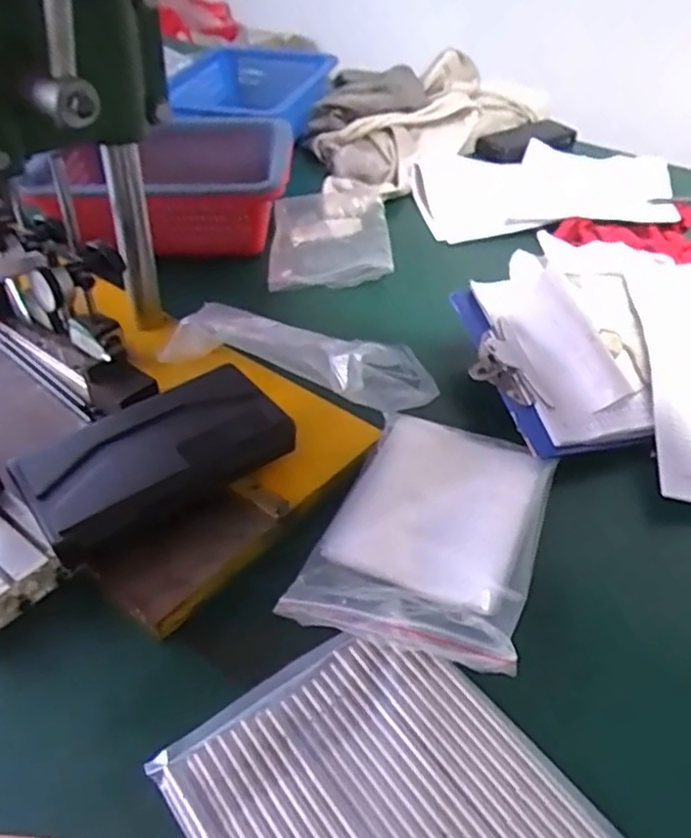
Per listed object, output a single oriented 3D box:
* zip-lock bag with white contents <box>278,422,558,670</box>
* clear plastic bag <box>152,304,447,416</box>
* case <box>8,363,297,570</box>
[{"bbox_3d":[0.068,0.078,0.543,0.156,0.019,0.227,13,43,15],"label":"zip-lock bag with white contents"},{"bbox_3d":[-0.043,-0.058,0.654,0.258,0.076,0.090,13,45,-1],"label":"clear plastic bag"},{"bbox_3d":[-0.147,0.029,0.550,0.198,0.036,0.106,-30,50,-30],"label":"case"}]

